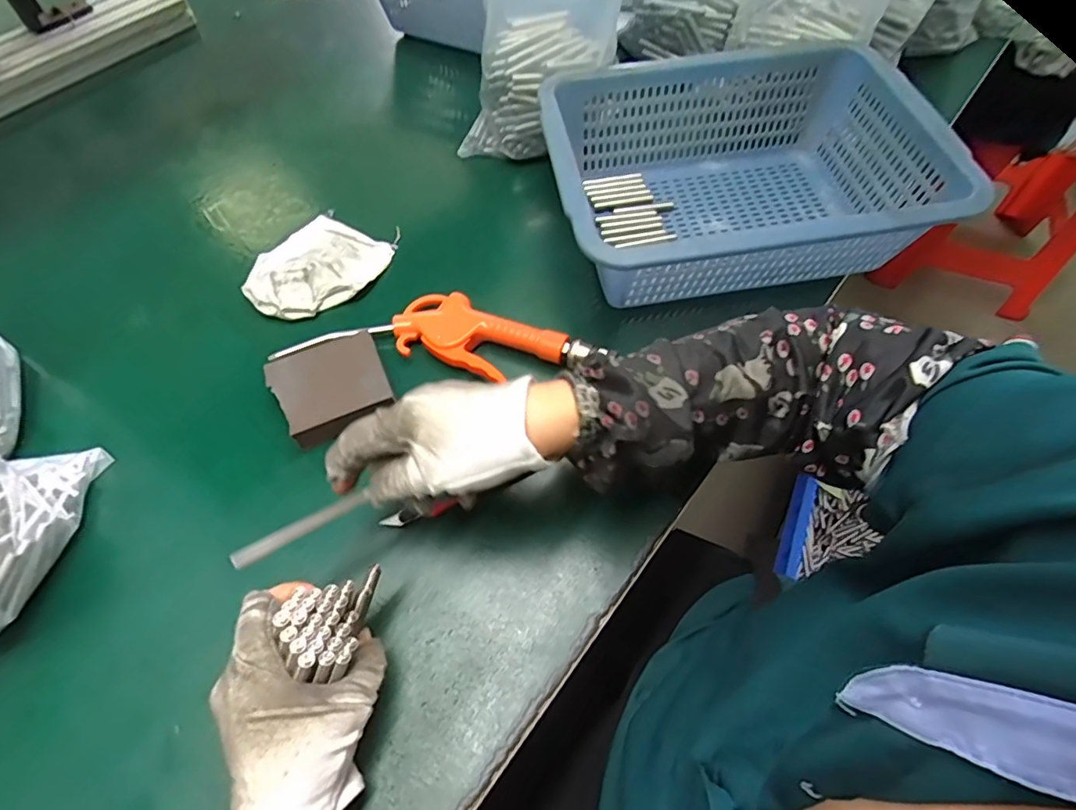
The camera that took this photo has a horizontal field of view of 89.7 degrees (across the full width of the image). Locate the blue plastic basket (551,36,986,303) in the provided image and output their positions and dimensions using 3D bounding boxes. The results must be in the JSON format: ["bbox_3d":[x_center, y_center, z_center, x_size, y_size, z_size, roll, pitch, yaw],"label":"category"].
[{"bbox_3d":[0.160,-0.190,0.461,0.301,0.099,0.240,-10,60,-4],"label":"blue plastic basket"}]

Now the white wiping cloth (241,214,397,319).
[{"bbox_3d":[-0.194,-0.119,0.478,0.099,0.024,0.112,22,63,14],"label":"white wiping cloth"}]

